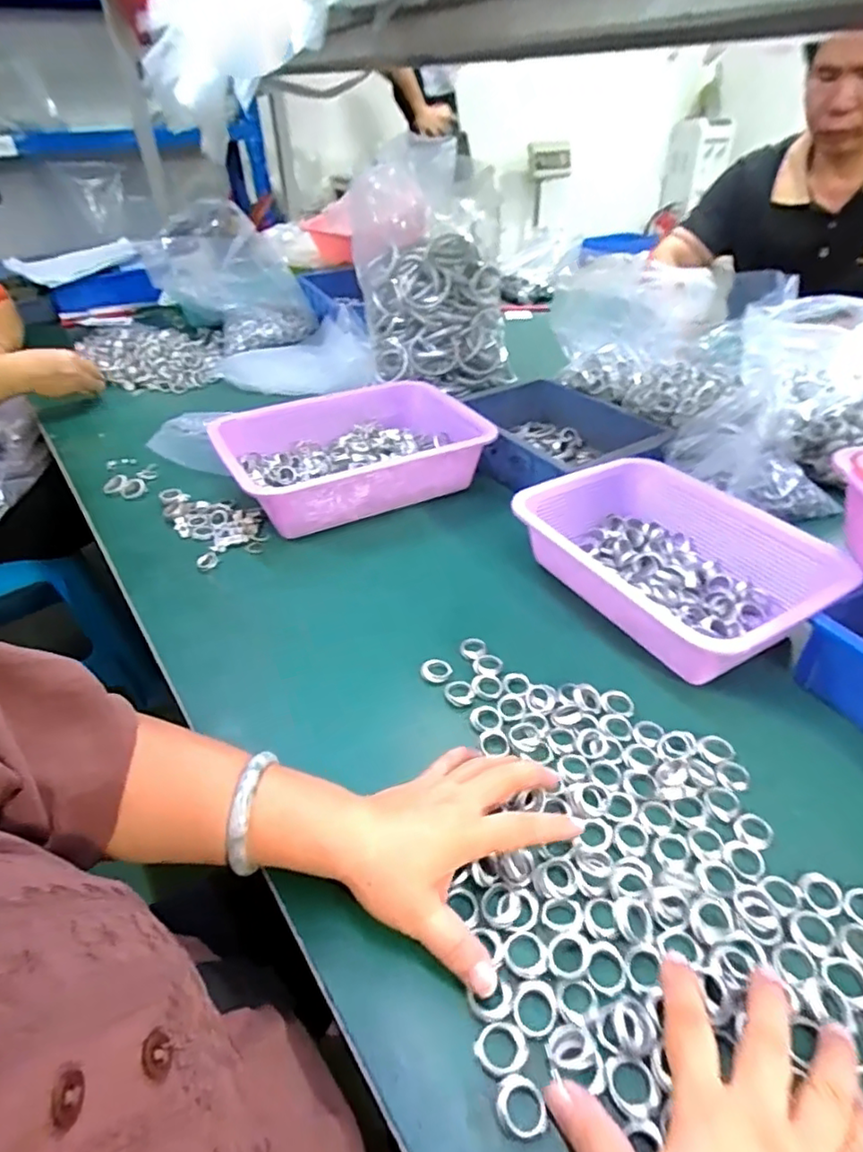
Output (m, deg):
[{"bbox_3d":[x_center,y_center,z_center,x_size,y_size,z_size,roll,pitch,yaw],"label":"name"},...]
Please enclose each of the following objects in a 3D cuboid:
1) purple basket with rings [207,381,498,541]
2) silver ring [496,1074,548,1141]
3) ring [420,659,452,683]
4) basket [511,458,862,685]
[{"bbox_3d":[-0.094,-0.153,0.764,0.309,0.079,0.217,-18,41,-20],"label":"purple basket with rings"},{"bbox_3d":[0.042,0.251,0.289,0.022,0.006,0.023,-1,38,1],"label":"silver ring"},{"bbox_3d":[0.004,0.079,0.518,0.026,0.008,0.024,-1,38,1],"label":"ring"},{"bbox_3d":[0.223,-0.017,0.577,0.189,0.074,0.265,-21,42,-24],"label":"basket"}]

